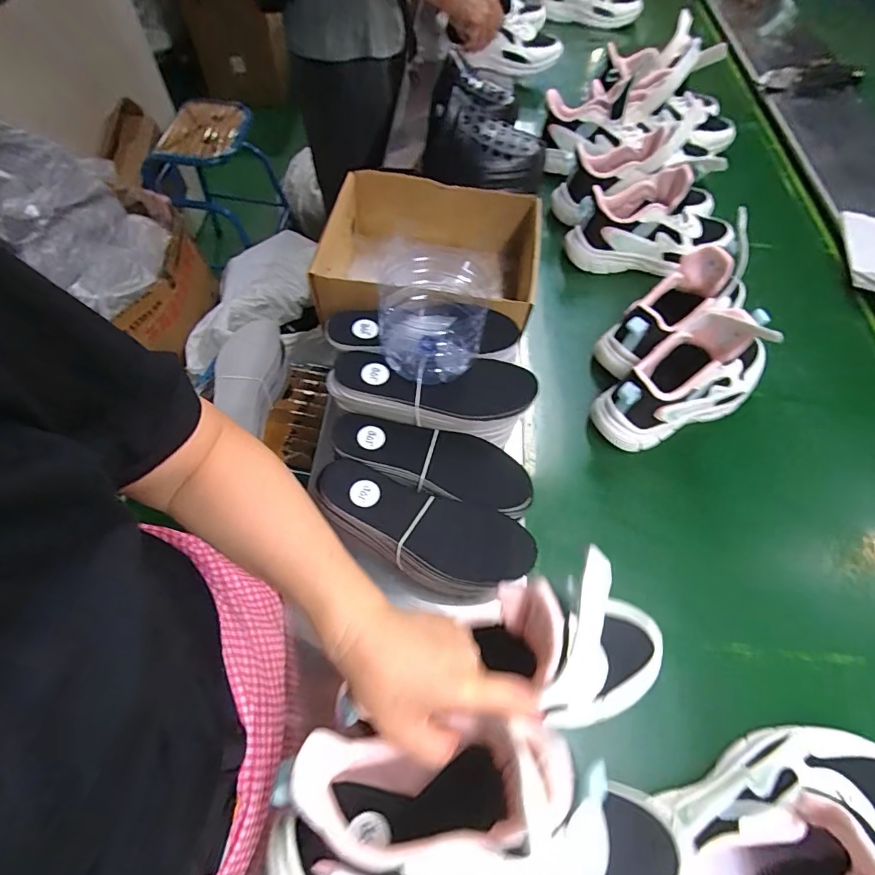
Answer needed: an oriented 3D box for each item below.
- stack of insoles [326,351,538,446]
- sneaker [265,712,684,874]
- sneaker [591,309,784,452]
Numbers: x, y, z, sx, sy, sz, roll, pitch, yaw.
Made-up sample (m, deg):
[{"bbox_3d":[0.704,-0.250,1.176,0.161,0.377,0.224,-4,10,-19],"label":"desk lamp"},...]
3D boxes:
[{"bbox_3d":[-0.006,-0.045,0.510,0.210,0.050,0.074,2,59,-1],"label":"stack of insoles"},{"bbox_3d":[0.029,0.248,0.269,0.247,0.083,0.095,17,59,-6],"label":"sneaker"},{"bbox_3d":[0.317,-0.082,0.572,0.238,0.153,0.097,-27,63,-17],"label":"sneaker"}]

